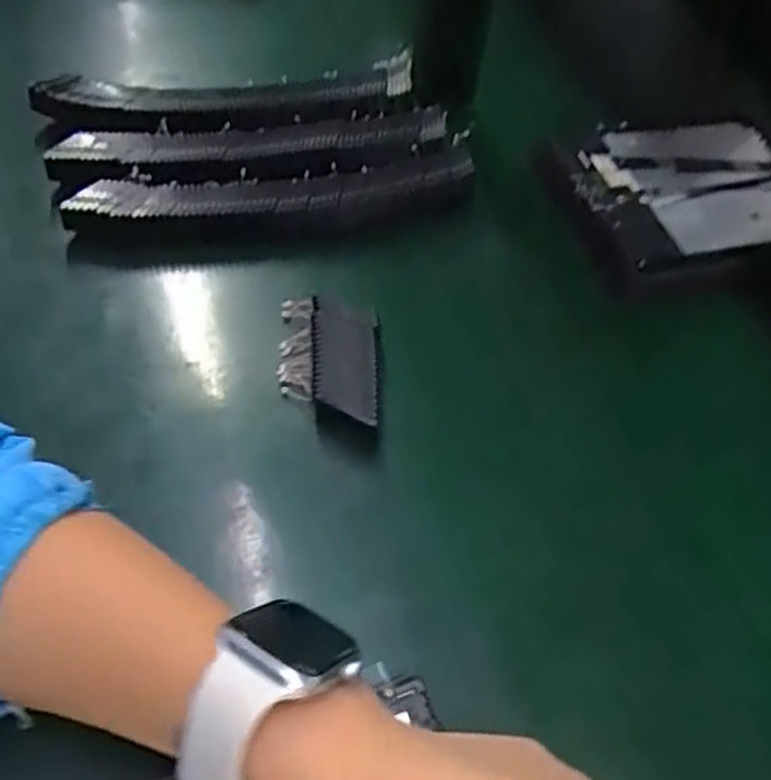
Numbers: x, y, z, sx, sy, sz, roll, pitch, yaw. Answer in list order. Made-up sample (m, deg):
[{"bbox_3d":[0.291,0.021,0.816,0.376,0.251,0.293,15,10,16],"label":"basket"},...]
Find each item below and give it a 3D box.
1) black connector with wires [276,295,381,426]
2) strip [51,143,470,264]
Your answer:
[{"bbox_3d":[-0.033,-0.021,0.417,0.058,0.026,0.090,3,54,-4],"label":"black connector with wires"},{"bbox_3d":[-0.070,-0.123,0.487,0.276,0.038,0.056,-11,57,-14],"label":"strip"}]

